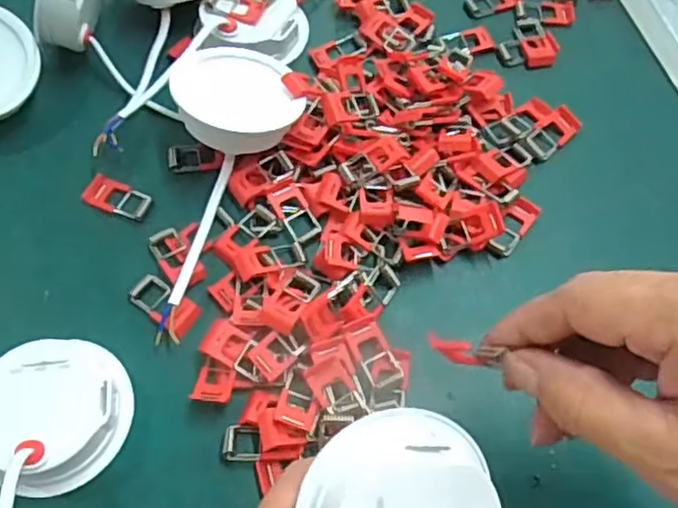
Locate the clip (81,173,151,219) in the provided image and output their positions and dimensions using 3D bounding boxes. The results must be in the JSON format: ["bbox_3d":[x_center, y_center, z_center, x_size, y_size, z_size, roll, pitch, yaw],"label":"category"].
[{"bbox_3d":[-0.123,-0.031,0.360,0.037,0.004,0.019,19,64,9],"label":"clip"}]

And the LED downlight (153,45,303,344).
[{"bbox_3d":[-0.055,-0.040,0.337,0.064,0.035,0.159,0,63,-1],"label":"LED downlight"}]

